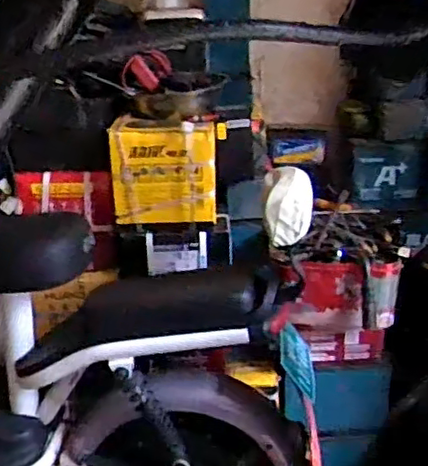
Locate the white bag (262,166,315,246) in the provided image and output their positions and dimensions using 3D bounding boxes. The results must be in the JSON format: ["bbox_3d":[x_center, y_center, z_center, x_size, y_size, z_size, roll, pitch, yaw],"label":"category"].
[{"bbox_3d":[0.118,-0.044,0.981,0.075,0.093,0.120,0,19,8],"label":"white bag"}]

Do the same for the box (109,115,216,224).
[{"bbox_3d":[-0.096,-0.127,1.241,0.197,0.182,0.126,-3,19,-1],"label":"box"}]

